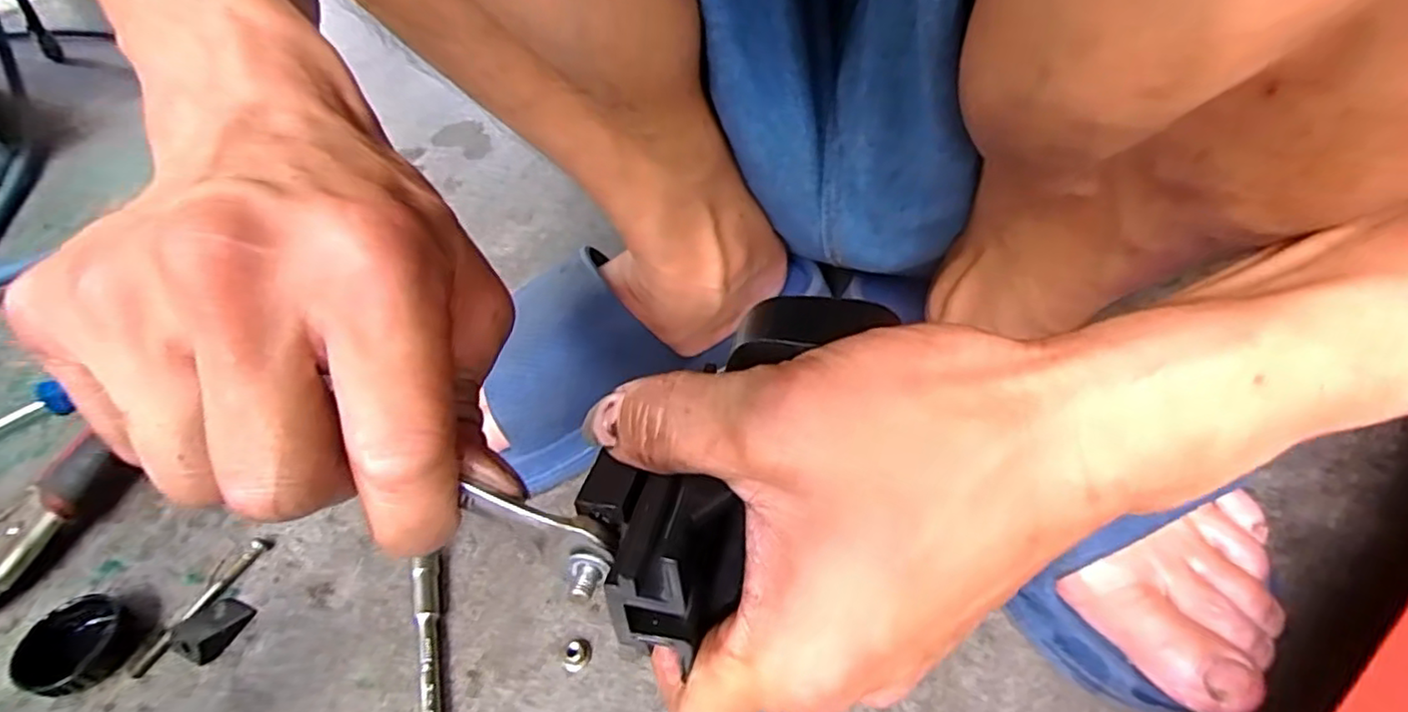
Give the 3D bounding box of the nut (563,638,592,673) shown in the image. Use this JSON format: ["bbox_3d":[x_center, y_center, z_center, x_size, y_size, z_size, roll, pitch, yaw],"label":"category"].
[{"bbox_3d":[-0.060,0.139,0.307,0.013,0.007,0.012,-14,47,-7],"label":"nut"}]

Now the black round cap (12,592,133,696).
[{"bbox_3d":[-0.311,0.144,0.327,0.043,0.019,0.045,-4,46,4],"label":"black round cap"}]

